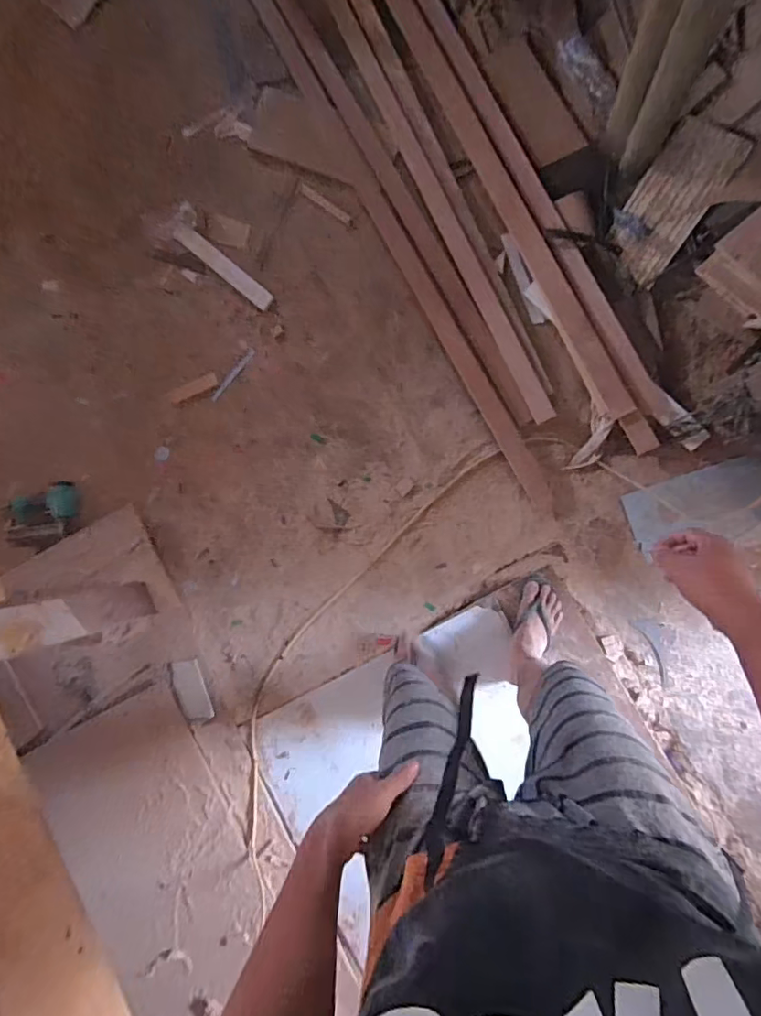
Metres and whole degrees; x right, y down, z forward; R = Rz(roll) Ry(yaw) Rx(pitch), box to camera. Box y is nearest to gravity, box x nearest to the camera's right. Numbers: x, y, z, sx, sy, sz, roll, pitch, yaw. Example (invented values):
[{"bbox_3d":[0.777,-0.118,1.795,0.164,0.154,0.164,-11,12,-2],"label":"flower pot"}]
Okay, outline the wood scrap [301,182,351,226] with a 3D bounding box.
[{"bbox_3d":[-0.158,-0.883,1.489,0.193,0.009,0.028,40,93,8],"label":"wood scrap"}]

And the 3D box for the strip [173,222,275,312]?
[{"bbox_3d":[-0.472,-0.720,1.527,0.375,0.023,0.054,40,88,3],"label":"strip"}]

